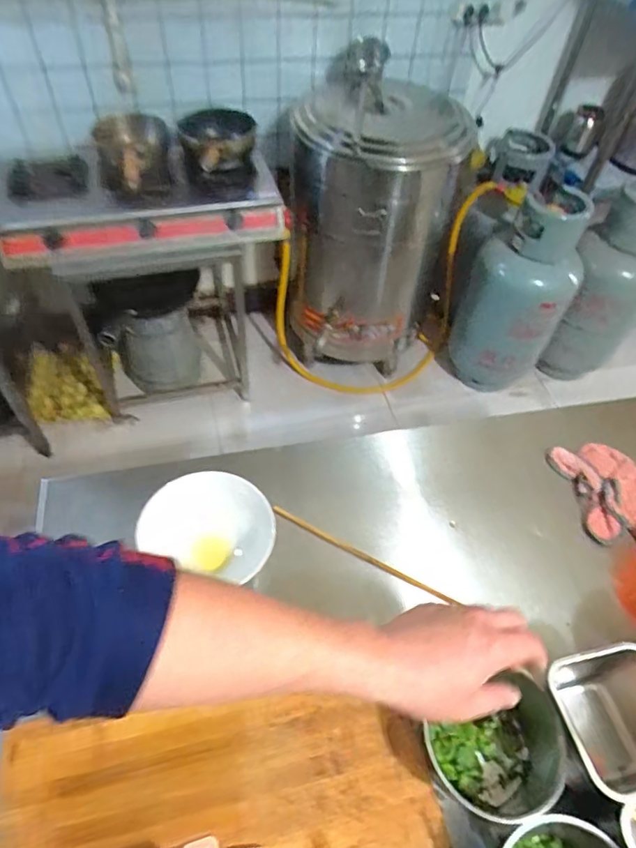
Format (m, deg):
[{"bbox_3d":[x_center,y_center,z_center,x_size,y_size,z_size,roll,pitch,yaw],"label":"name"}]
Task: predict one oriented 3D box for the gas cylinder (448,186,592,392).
[{"bbox_3d":[0.622,-0.388,1.704,0.314,0.641,0.267,25,56,15],"label":"gas cylinder"}]

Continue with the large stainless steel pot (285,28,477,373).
[{"bbox_3d":[0.164,-0.572,1.679,0.507,0.823,0.536,2,53,-2],"label":"large stainless steel pot"}]

